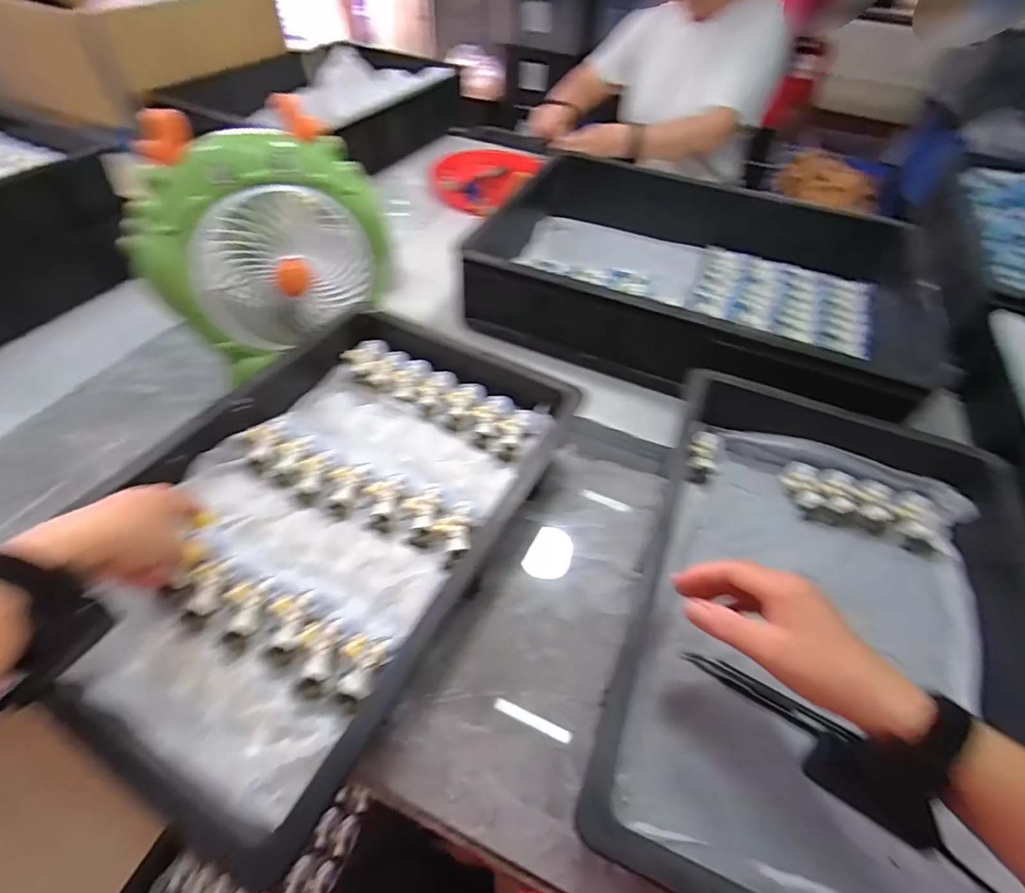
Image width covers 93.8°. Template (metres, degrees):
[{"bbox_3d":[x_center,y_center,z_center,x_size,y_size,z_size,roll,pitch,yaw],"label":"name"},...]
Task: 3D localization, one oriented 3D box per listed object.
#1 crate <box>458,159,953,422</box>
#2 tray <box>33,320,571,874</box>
[{"bbox_3d":[0.255,-0.249,0.717,0.620,0.114,0.371,22,53,14],"label":"crate"},{"bbox_3d":[-0.154,0.047,0.442,0.295,0.068,0.421,25,54,16],"label":"tray"}]

